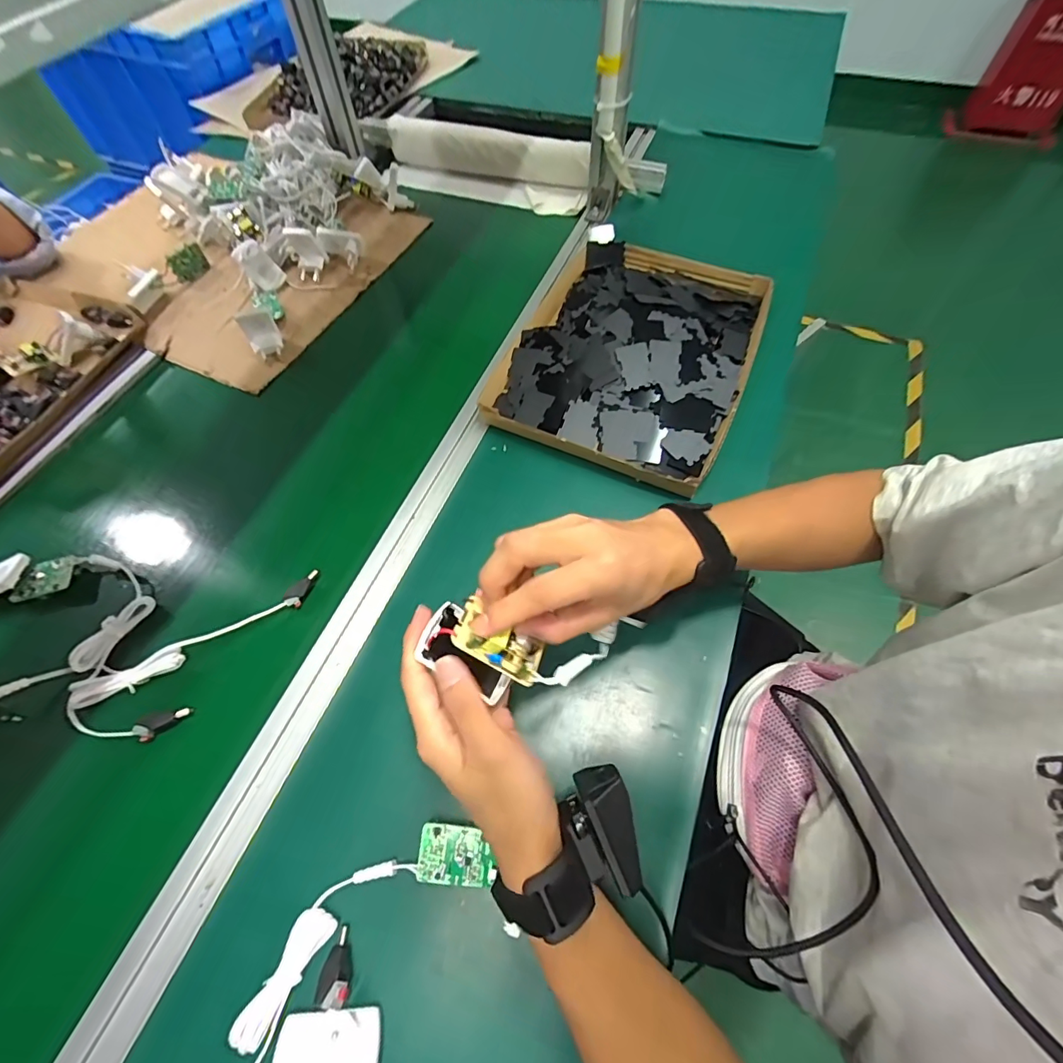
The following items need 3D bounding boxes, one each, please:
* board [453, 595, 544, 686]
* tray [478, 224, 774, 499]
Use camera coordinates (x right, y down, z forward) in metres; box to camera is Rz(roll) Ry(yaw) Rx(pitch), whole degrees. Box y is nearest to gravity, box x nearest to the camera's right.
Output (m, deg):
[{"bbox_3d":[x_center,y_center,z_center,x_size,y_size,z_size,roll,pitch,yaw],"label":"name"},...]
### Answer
[{"bbox_3d":[-0.017,0.062,0.273,0.052,0.021,0.031,32,64,-9],"label":"board"},{"bbox_3d":[0.118,-0.225,0.556,0.264,0.050,0.344,20,64,12],"label":"tray"}]

